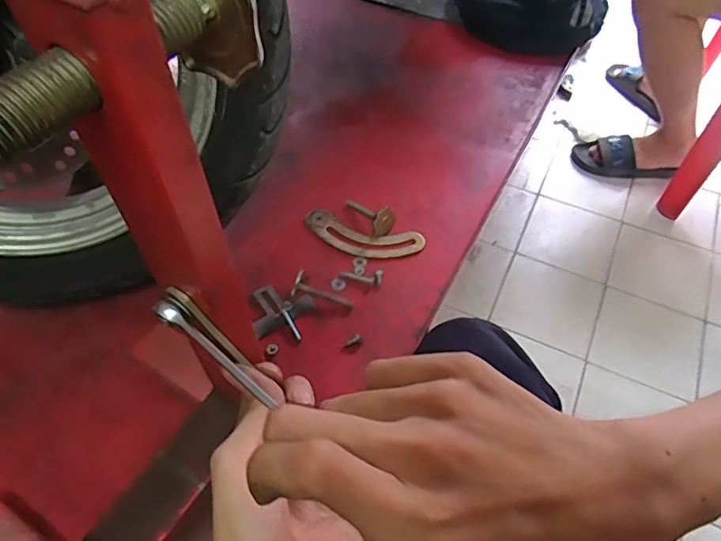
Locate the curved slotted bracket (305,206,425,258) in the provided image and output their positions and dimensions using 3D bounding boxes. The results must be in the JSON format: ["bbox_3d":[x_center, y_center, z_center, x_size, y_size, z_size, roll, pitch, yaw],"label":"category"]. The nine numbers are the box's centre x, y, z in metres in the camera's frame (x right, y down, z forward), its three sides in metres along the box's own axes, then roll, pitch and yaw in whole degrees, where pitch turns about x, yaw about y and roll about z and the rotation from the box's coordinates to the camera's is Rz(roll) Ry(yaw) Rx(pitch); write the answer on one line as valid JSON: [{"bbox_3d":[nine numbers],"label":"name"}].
[{"bbox_3d":[0.000,-0.037,0.578,0.133,0.006,0.049,18,56,12],"label":"curved slotted bracket"}]

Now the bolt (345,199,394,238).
[{"bbox_3d":[0.009,-0.066,0.582,0.028,0.025,0.067,-33,45,-22],"label":"bolt"}]

